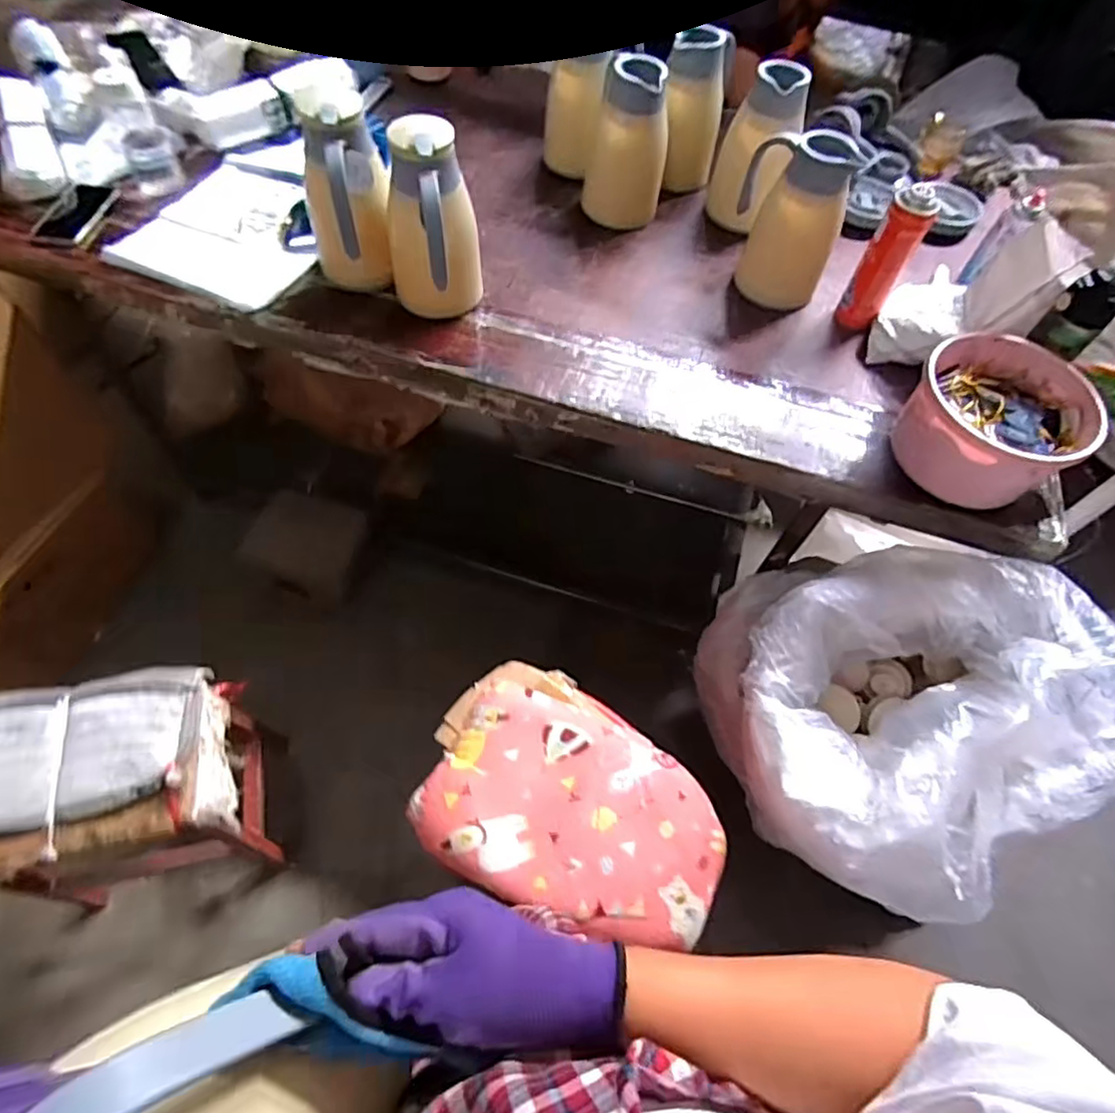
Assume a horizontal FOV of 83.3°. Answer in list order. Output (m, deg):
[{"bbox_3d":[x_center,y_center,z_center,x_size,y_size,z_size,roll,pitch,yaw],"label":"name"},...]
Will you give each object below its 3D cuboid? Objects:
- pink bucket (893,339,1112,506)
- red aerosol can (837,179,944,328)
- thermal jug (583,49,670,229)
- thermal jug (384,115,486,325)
[{"bbox_3d":[0.607,-0.195,0.884,0.241,0.115,0.223,1,63,-3],"label":"pink bucket"},{"bbox_3d":[0.525,-0.471,1.006,0.067,0.212,0.071,1,63,-3],"label":"red aerosol can"},{"bbox_3d":[0.126,-0.730,1.122,0.140,0.224,0.128,9,62,1],"label":"thermal jug"},{"bbox_3d":[-0.181,-0.468,0.926,0.133,0.267,0.124,-9,64,-8],"label":"thermal jug"}]

